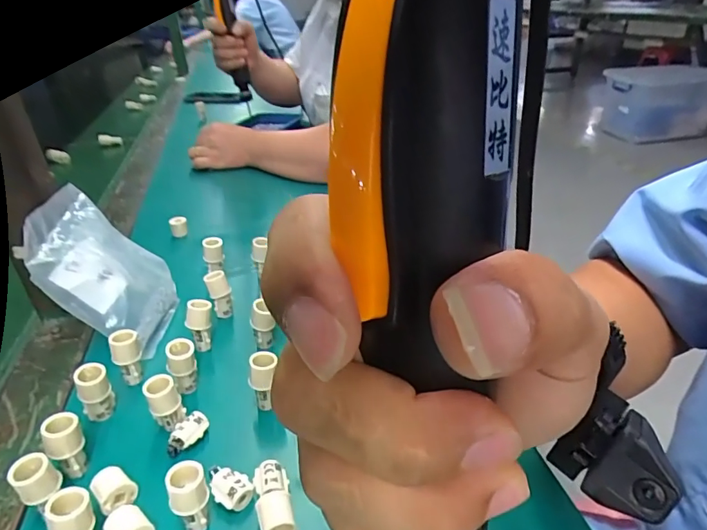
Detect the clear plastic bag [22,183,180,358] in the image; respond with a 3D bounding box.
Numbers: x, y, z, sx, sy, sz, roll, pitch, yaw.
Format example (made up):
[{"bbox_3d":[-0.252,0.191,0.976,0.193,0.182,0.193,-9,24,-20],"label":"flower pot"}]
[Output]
[{"bbox_3d":[-0.211,0.004,0.401,0.019,0.144,0.097,-33,18,32],"label":"clear plastic bag"}]

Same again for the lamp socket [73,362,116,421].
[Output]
[{"bbox_3d":[-0.176,0.087,0.320,0.020,0.040,0.015,-18,35,-26],"label":"lamp socket"}]

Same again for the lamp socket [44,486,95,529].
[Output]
[{"bbox_3d":[-0.142,0.136,0.241,0.018,0.041,0.020,25,40,37],"label":"lamp socket"}]

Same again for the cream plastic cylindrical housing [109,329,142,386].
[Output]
[{"bbox_3d":[-0.168,0.070,0.350,0.020,0.042,0.015,-18,35,-26],"label":"cream plastic cylindrical housing"}]

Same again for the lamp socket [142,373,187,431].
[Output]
[{"bbox_3d":[-0.125,0.092,0.311,0.020,0.038,0.017,-22,37,-30],"label":"lamp socket"}]

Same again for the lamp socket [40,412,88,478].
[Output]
[{"bbox_3d":[-0.172,0.109,0.283,0.019,0.038,0.018,-25,38,-34],"label":"lamp socket"}]

